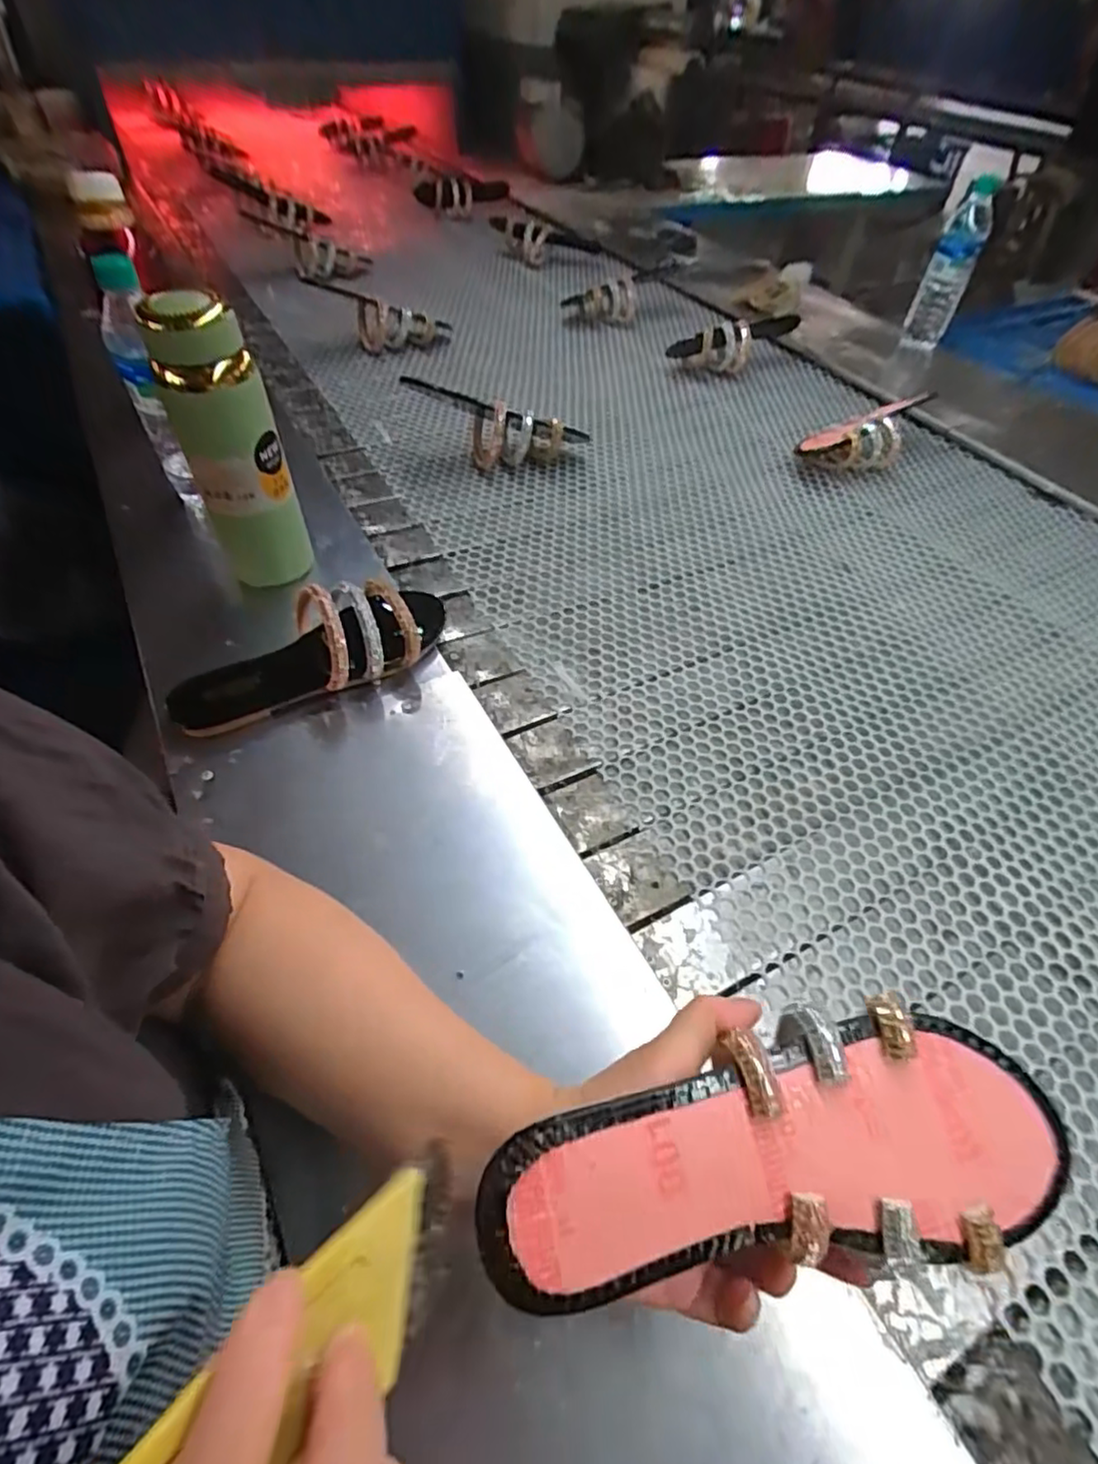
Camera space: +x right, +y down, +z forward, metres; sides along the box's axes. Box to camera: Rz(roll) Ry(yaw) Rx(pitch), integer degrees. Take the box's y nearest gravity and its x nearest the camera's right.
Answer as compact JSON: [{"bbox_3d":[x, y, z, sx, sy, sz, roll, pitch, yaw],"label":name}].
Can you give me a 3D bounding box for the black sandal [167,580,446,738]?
[{"bbox_3d":[-0.198,-0.077,0.542,0.238,0.078,0.093,-23,55,-19],"label":"black sandal"}]

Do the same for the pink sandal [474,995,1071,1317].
[{"bbox_3d":[0.095,0.165,0.257,0.231,0.032,0.087,-2,68,-13],"label":"pink sandal"}]

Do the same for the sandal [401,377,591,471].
[{"bbox_3d":[-0.068,-0.393,0.834,0.238,0.084,0.062,12,49,-15],"label":"sandal"}]

